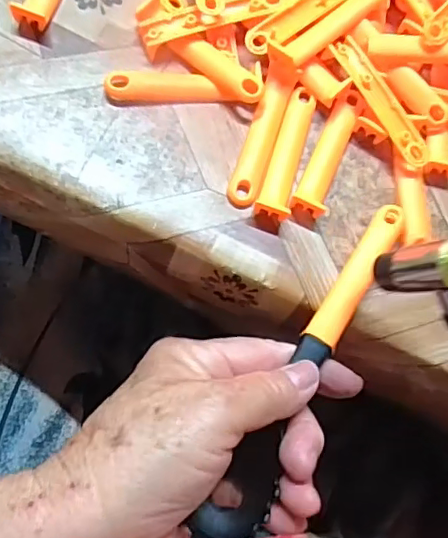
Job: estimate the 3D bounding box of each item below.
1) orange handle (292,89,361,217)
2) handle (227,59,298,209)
[{"bbox_3d":[0.054,-0.060,0.287,0.017,0.013,0.072,22,73,-3],"label":"orange handle"},{"bbox_3d":[0.019,-0.065,0.283,0.016,0.010,0.076,18,73,-4],"label":"handle"}]

